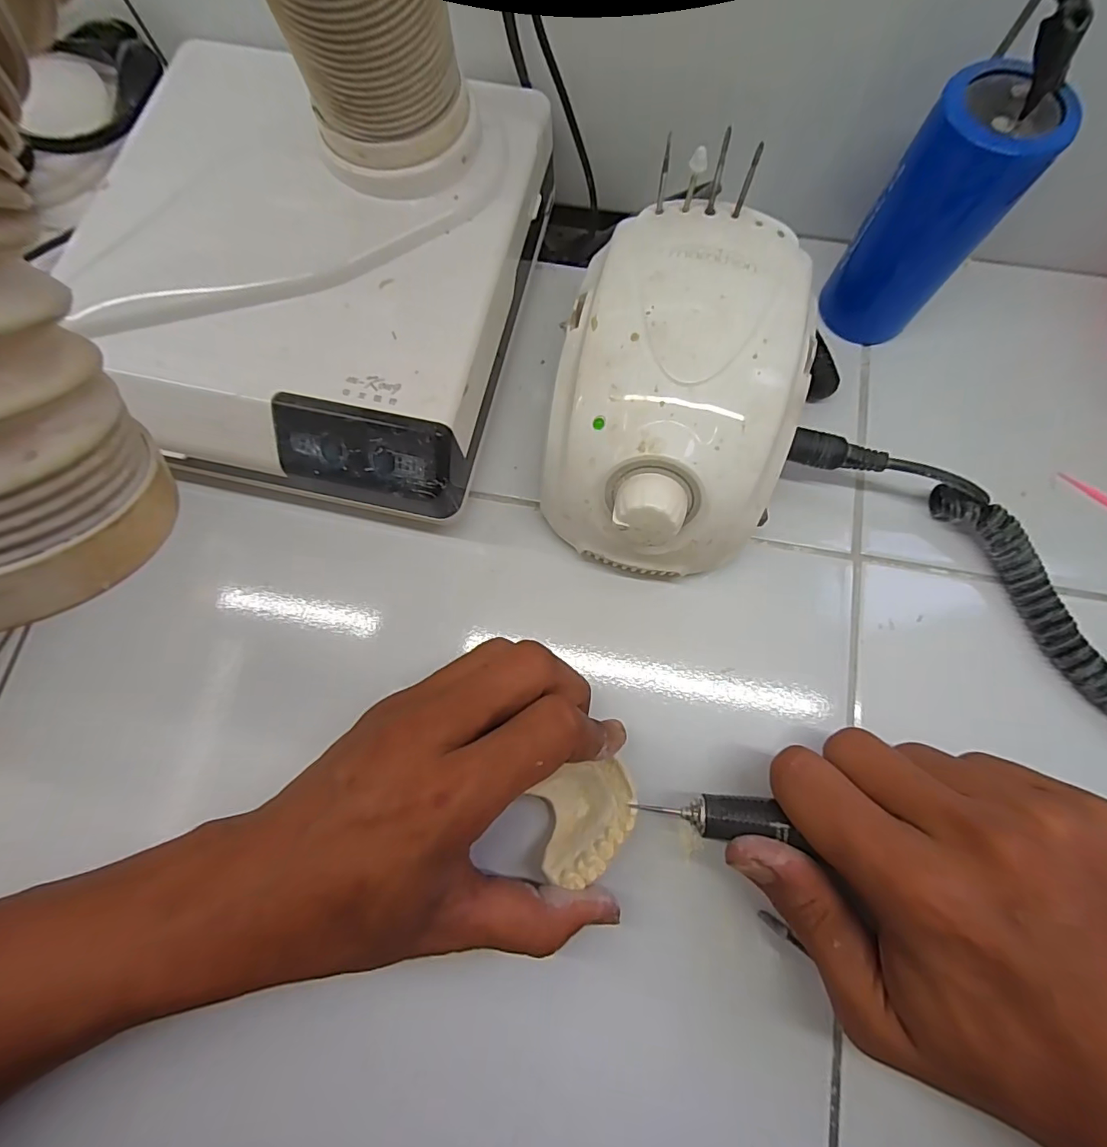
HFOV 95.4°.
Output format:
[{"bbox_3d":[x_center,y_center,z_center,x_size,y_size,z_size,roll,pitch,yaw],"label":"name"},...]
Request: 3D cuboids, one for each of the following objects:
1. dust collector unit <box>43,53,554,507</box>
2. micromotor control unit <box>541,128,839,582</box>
[{"bbox_3d":[-0.115,-0.143,0.232,0.189,0.053,0.201,13,77,4],"label":"dust collector unit"},{"bbox_3d":[0.057,-0.077,0.229,0.110,0.083,0.146,10,77,4],"label":"micromotor control unit"}]

